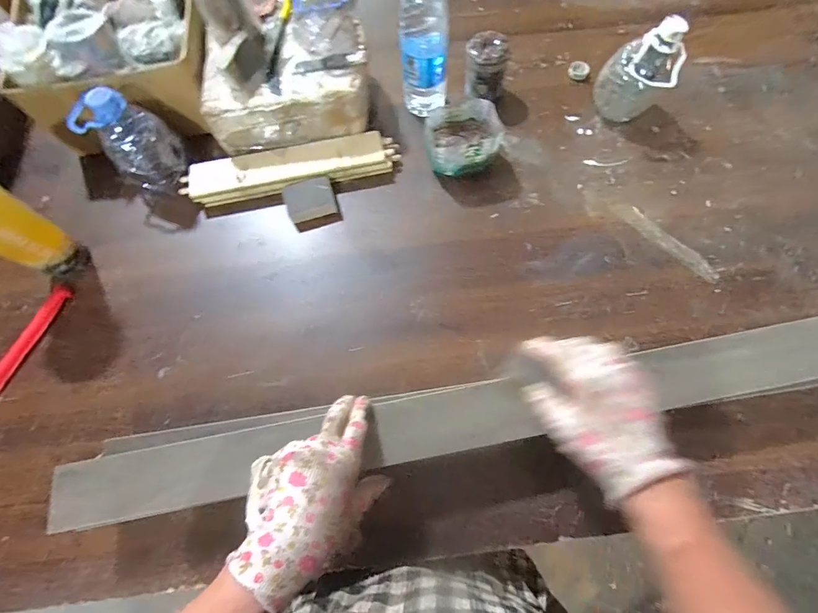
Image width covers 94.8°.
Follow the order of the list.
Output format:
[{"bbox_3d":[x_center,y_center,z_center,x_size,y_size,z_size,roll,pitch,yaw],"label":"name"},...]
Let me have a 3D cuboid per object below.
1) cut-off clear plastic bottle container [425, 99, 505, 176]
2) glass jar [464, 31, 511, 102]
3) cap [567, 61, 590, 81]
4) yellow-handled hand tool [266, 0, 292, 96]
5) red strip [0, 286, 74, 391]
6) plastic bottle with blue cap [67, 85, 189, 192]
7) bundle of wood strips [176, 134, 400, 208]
[{"bbox_3d":[0.076,-0.241,0.555,0.109,0.067,0.085,-11,72,-2],"label":"cut-off clear plastic bottle container"},{"bbox_3d":[0.120,-0.374,0.592,0.063,0.086,0.063,0,72,1],"label":"glass jar"},{"bbox_3d":[0.286,-0.397,0.634,0.033,0.009,0.035,24,74,9],"label":"cap"},{"bbox_3d":[-0.179,-0.396,0.535,0.023,0.025,0.226,2,72,2],"label":"yellow-handled hand tool"},{"bbox_3d":[-0.538,0.086,0.489,0.027,0.020,0.257,23,74,9],"label":"red strip"},{"bbox_3d":[-0.372,-0.225,0.517,0.081,0.134,0.092,43,78,14],"label":"plastic bottle with blue cap"},{"bbox_3d":[-0.178,-0.208,0.573,0.322,0.033,0.069,-9,72,-2],"label":"bundle of wood strips"}]

